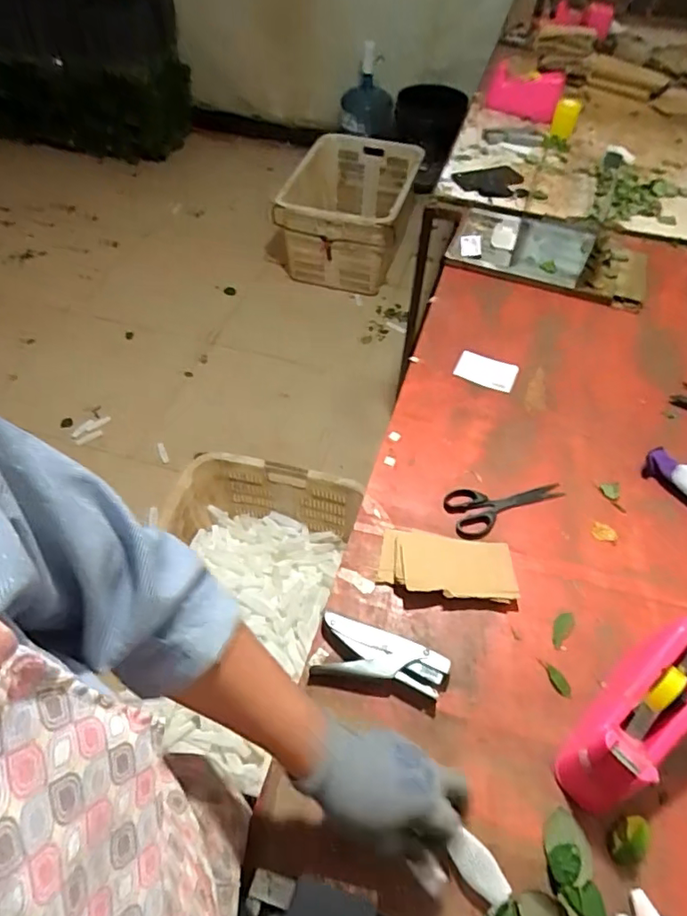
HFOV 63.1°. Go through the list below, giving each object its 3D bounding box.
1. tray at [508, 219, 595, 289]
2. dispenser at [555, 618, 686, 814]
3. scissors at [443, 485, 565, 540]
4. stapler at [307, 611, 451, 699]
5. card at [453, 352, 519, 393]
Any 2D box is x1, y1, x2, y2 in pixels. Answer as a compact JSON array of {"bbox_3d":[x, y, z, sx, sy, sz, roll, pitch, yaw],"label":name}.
[{"bbox_3d":[0.425,-0.427,1.142,0.143,0.025,0.221,19,54,12],"label":"tray"},{"bbox_3d":[0.302,0.259,0.570,0.208,0.103,0.076,-33,60,-24],"label":"dispenser"},{"bbox_3d":[0.226,0.064,0.778,0.167,0.010,0.072,-14,54,-12],"label":"scissors"},{"bbox_3d":[0.044,0.227,0.632,0.146,0.028,0.065,13,53,8],"label":"stapler"},{"bbox_3d":[0.241,-0.146,0.946,0.101,0.014,0.062,16,54,10],"label":"card"}]

